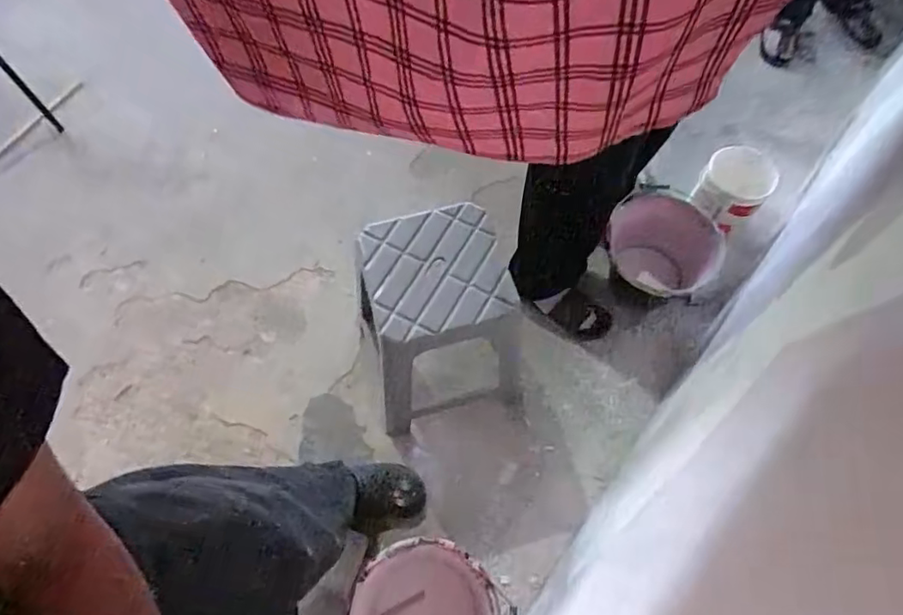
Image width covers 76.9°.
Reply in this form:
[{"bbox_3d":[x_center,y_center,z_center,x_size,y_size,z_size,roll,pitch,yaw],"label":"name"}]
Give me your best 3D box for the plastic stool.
[{"bbox_3d":[-0.036,0.047,1.266,0.298,0.471,0.332,-11,67,-4],"label":"plastic stool"}]

